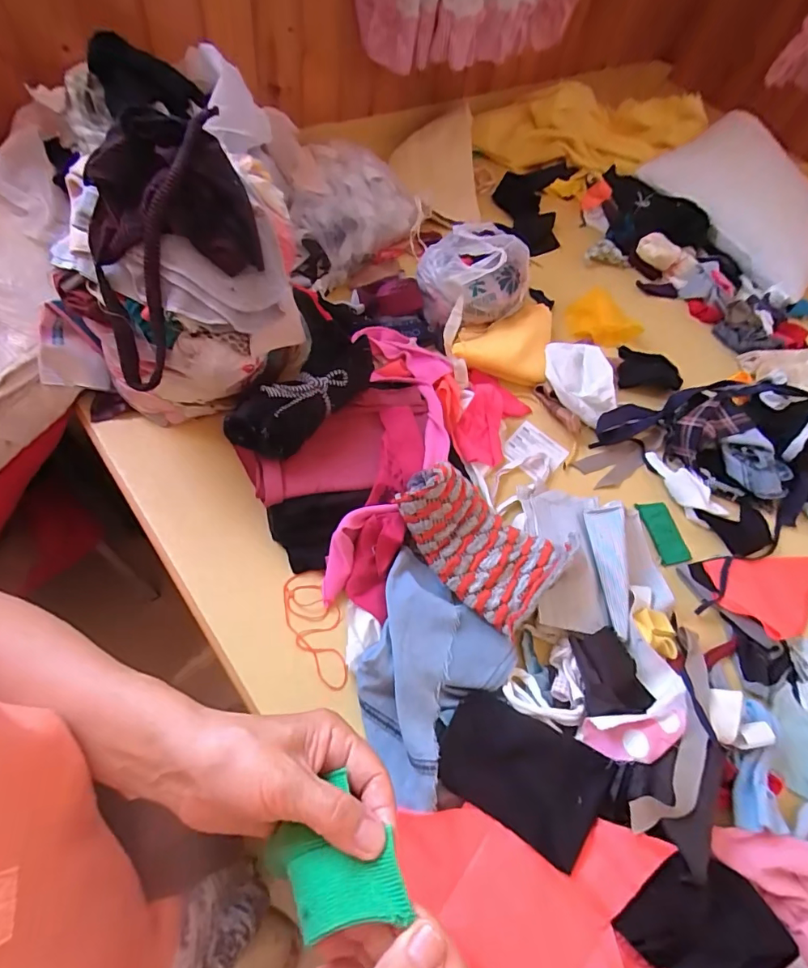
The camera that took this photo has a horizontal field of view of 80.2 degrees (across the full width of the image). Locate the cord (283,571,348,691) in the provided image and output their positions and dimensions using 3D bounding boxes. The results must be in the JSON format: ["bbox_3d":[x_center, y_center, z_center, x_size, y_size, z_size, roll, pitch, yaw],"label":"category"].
[{"bbox_3d":[-0.115,0.186,0.613,0.068,0.013,0.151,-8,64,-9],"label":"cord"}]

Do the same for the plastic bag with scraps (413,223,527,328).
[{"bbox_3d":[0.131,-0.384,0.895,0.205,0.123,0.170,15,59,-2],"label":"plastic bag with scraps"}]

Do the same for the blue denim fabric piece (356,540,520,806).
[{"bbox_3d":[0.014,0.216,0.575,0.190,0.045,0.209,36,61,11],"label":"blue denim fabric piece"}]

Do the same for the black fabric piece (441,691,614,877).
[{"bbox_3d":[0.132,0.323,0.541,0.176,0.021,0.115,30,60,7],"label":"black fabric piece"}]

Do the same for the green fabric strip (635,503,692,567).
[{"bbox_3d":[0.415,0.078,0.766,0.051,0.008,0.105,-6,62,-14],"label":"green fabric strip"}]

